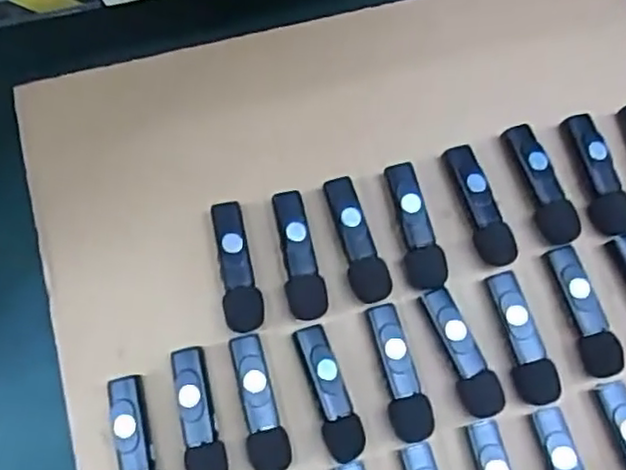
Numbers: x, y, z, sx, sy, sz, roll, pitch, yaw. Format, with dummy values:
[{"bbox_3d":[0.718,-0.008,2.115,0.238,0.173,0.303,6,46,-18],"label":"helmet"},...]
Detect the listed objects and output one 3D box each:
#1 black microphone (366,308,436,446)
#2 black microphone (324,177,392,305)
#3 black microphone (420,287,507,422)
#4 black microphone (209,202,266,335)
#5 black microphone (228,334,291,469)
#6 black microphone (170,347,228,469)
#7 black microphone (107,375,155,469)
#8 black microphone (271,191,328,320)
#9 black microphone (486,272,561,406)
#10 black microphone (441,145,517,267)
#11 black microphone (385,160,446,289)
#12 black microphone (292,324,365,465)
[{"bbox_3d":[0.042,0.066,0.316,0.019,0.018,0.064,-10,78,-2],"label":"black microphone"},{"bbox_3d":[0.022,0.002,0.331,0.019,0.015,0.065,-14,78,-3],"label":"black microphone"},{"bbox_3d":[0.073,0.057,0.318,0.018,0.016,0.063,-18,79,-3],"label":"black microphone"},{"bbox_3d":[-0.038,0.015,0.326,0.020,0.013,0.065,-7,78,-1],"label":"black microphone"},{"bbox_3d":[-0.025,0.080,0.312,0.020,0.019,0.064,-11,78,-2],"label":"black microphone"},{"bbox_3d":[-0.054,0.086,0.308,0.019,0.017,0.065,-10,78,-2],"label":"black microphone"},{"bbox_3d":[-0.082,0.099,0.306,0.020,0.016,0.065,-10,78,-2],"label":"black microphone"},{"bbox_3d":[-0.007,0.010,0.329,0.019,0.014,0.065,-10,78,-2],"label":"black microphone"},{"bbox_3d":[0.103,0.050,0.319,0.018,0.017,0.064,-11,78,-2],"label":"black microphone"},{"bbox_3d":[0.084,-0.015,0.335,0.015,0.017,0.064,-19,79,-4],"label":"black microphone"},{"bbox_3d":[0.052,-0.005,0.333,0.020,0.017,0.065,-9,78,-2],"label":"black microphone"},{"bbox_3d":[0.008,0.075,0.314,0.018,0.019,0.064,-16,78,-3],"label":"black microphone"}]

